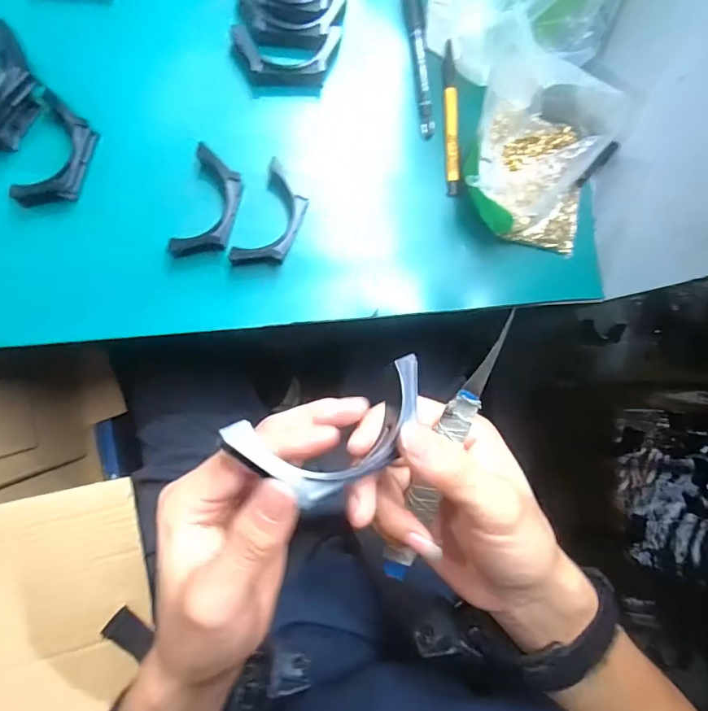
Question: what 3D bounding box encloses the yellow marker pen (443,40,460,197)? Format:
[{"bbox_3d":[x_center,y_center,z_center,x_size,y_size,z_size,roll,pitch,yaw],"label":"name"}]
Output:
[{"bbox_3d":[0.087,-0.214,0.412,0.013,0.009,0.135,-2,88,-6],"label":"yellow marker pen"}]

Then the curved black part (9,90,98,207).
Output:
[{"bbox_3d":[-0.231,-0.160,0.359,0.043,0.025,0.094,7,87,-6],"label":"curved black part"}]

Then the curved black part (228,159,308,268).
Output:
[{"bbox_3d":[-0.067,-0.113,0.382,0.040,0.026,0.090,23,85,-4],"label":"curved black part"}]

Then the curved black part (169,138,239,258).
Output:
[{"bbox_3d":[-0.118,-0.121,0.375,0.040,0.019,0.088,15,86,-5],"label":"curved black part"}]

